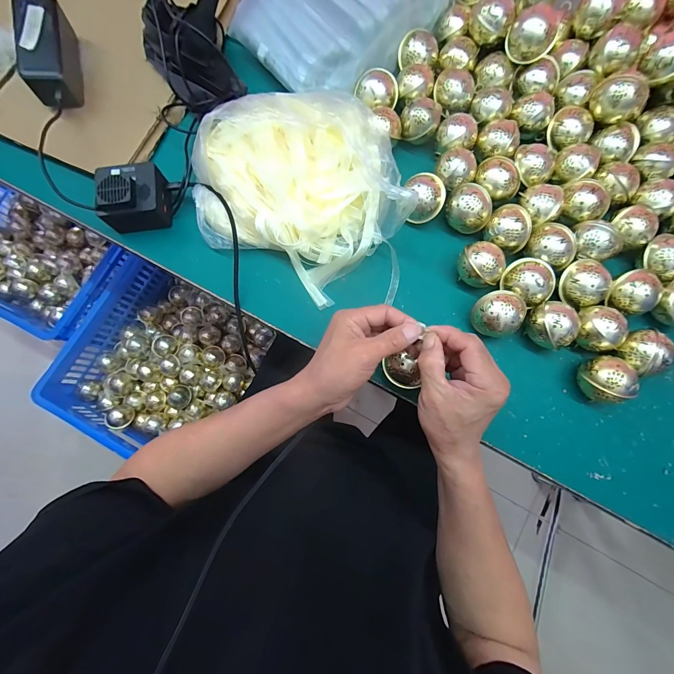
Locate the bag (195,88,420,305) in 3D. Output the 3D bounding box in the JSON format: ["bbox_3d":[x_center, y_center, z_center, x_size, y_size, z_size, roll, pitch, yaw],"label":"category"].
[{"bbox_3d":[-0.043,-0.199,0.426,0.300,0.097,0.244,22,79,5],"label":"bag"}]

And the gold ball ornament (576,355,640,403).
[{"bbox_3d":[0.326,0.052,0.394,0.049,0.056,0.055,-16,79,-3],"label":"gold ball ornament"}]

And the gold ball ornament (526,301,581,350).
[{"bbox_3d":[0.270,-0.014,0.412,0.055,0.056,0.054,0,78,0],"label":"gold ball ornament"}]

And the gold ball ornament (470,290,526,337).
[{"bbox_3d":[0.204,-0.029,0.417,0.056,0.056,0.055,0,78,0],"label":"gold ball ornament"}]

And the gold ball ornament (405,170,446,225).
[{"bbox_3d":[0.122,-0.190,0.447,0.048,0.050,0.061,-8,78,-2],"label":"gold ball ornament"}]

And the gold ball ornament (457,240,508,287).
[{"bbox_3d":[0.187,-0.092,0.425,0.059,0.053,0.055,43,81,8],"label":"gold ball ornament"}]

